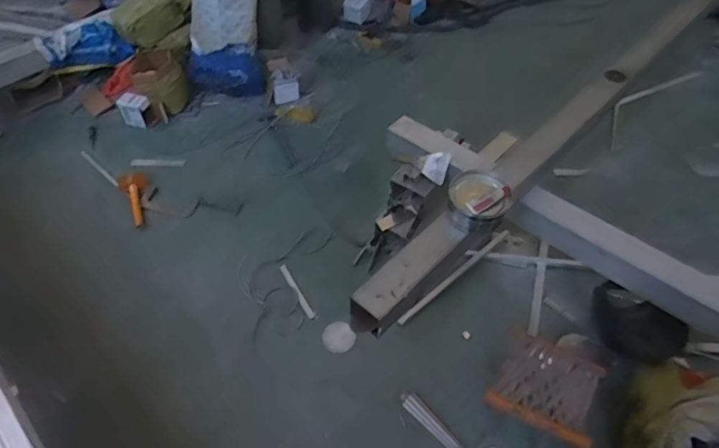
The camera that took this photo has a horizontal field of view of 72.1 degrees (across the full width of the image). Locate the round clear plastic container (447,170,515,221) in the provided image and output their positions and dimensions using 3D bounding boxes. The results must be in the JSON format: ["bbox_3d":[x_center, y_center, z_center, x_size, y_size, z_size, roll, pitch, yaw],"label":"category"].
[{"bbox_3d":[0.335,-0.087,1.360,0.156,0.063,0.168,-9,51,-8],"label":"round clear plastic container"}]

